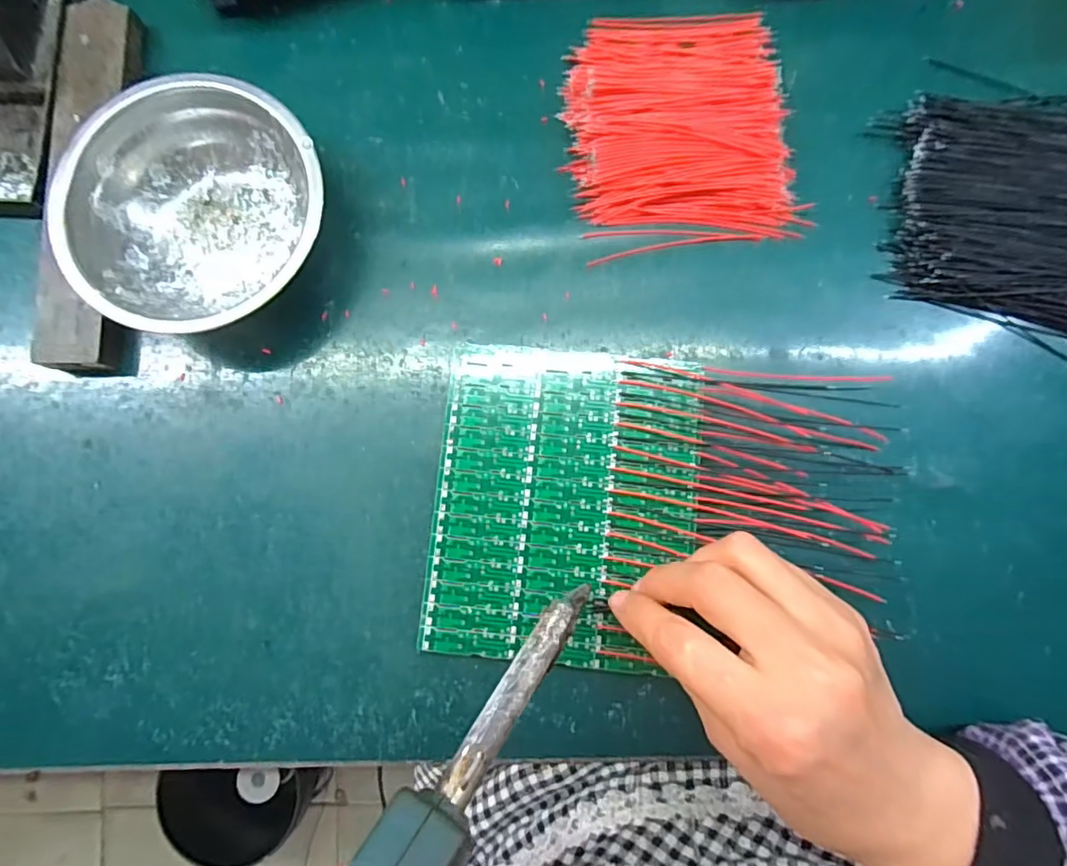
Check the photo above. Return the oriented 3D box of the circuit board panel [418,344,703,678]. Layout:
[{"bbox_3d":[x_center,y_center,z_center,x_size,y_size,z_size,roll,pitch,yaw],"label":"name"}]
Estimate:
[{"bbox_3d":[0.016,0.034,0.274,0.123,0.008,0.148,6,85,3],"label":"circuit board panel"}]

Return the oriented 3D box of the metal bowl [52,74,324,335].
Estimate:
[{"bbox_3d":[-0.168,-0.111,0.286,0.126,0.043,0.122,0,84,2],"label":"metal bowl"}]

